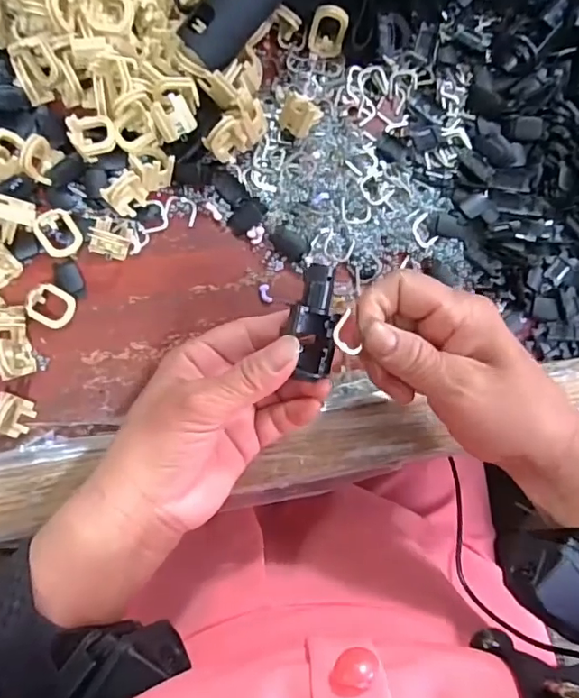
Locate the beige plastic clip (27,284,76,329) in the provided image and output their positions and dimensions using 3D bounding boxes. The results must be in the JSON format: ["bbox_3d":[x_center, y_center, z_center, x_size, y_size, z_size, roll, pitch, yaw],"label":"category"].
[{"bbox_3d":[-0.135,-0.024,0.296,0.025,0.008,0.022,28,79,-31],"label":"beige plastic clip"}]

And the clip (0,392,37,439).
[{"bbox_3d":[-0.151,0.037,0.284,0.016,0.024,0.022,21,86,-6],"label":"clip"}]

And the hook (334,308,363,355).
[{"bbox_3d":[0.025,-0.006,0.238,0.011,0.007,0.020,-23,91,-7],"label":"hook"}]

